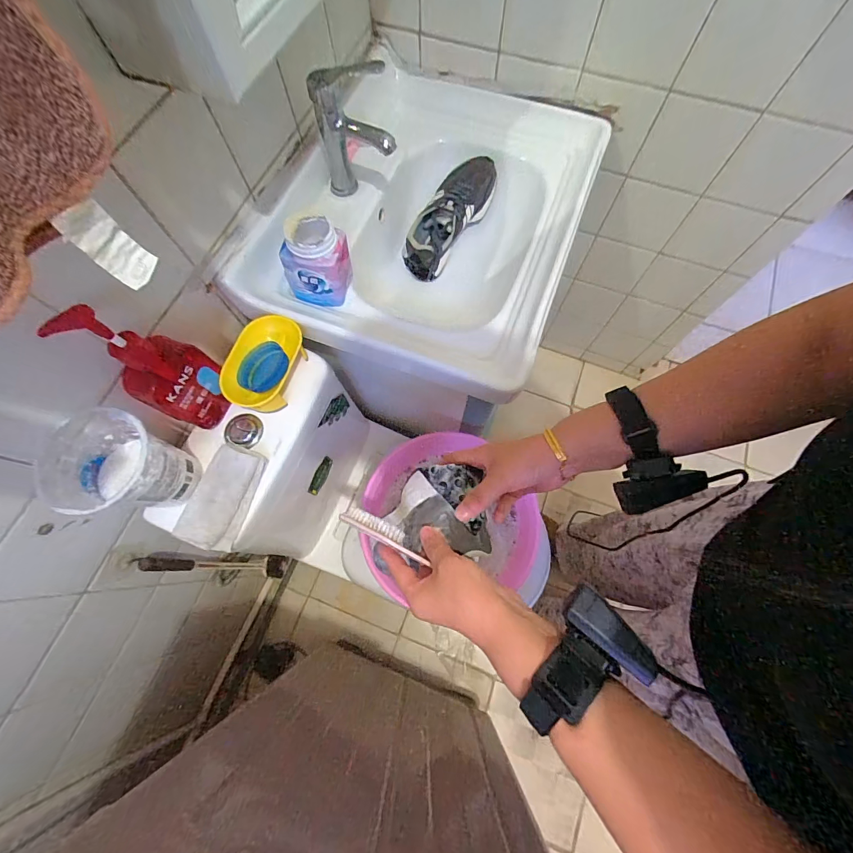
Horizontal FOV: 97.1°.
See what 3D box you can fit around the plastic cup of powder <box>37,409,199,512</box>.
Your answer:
[{"bbox_3d":[-0.370,0.049,0.484,0.115,0.141,0.099,11,72,4],"label":"plastic cup of powder"}]

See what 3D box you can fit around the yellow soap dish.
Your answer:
[{"bbox_3d":[-0.244,-0.096,0.571,0.090,0.049,0.151,7,72,3],"label":"yellow soap dish"}]

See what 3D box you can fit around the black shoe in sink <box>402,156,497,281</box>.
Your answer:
[{"bbox_3d":[0.053,-0.427,0.759,0.094,0.094,0.261,35,93,8],"label":"black shoe in sink"}]

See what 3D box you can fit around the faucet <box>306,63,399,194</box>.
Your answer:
[{"bbox_3d":[-0.114,-0.465,0.613,0.117,0.176,0.099,-8,71,-2],"label":"faucet"}]

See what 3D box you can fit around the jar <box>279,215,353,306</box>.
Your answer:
[{"bbox_3d":[-0.167,-0.259,0.595,0.095,0.132,0.095,5,65,-10],"label":"jar"}]

